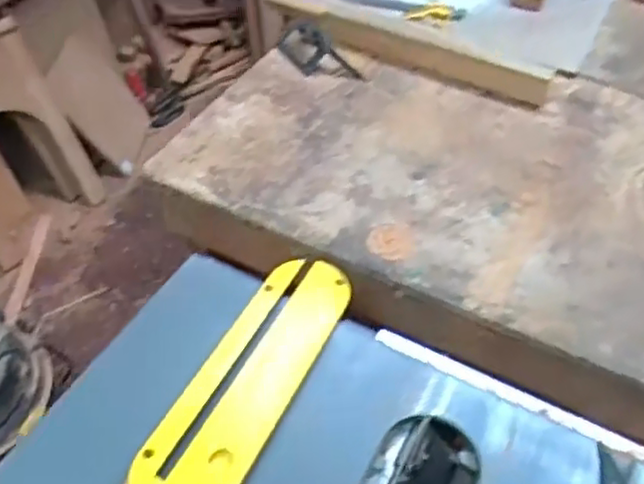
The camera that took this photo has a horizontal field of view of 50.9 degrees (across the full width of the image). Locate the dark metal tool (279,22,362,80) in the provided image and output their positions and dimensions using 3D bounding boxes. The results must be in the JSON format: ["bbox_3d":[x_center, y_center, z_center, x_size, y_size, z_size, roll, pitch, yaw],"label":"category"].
[{"bbox_3d":[-0.005,-0.324,1.144,0.097,0.045,0.153,-17,50,-19],"label":"dark metal tool"}]

